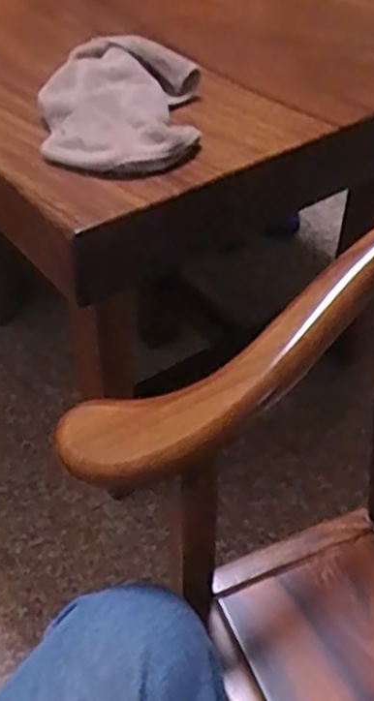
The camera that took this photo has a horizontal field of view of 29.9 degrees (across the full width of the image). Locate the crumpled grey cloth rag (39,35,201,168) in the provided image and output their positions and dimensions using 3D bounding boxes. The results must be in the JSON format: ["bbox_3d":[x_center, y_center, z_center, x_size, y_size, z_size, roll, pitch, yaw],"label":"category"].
[{"bbox_3d":[-0.052,-0.192,0.545,0.123,0.035,0.150,-1,44,-3],"label":"crumpled grey cloth rag"}]

